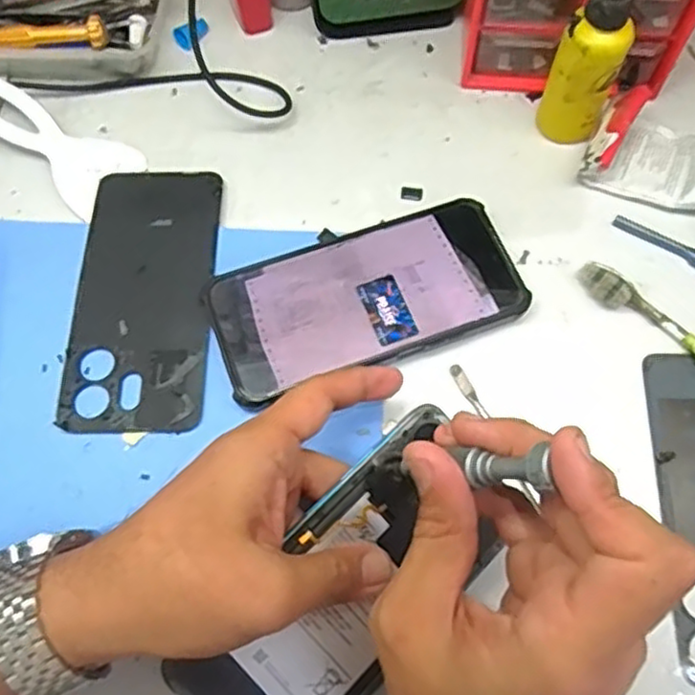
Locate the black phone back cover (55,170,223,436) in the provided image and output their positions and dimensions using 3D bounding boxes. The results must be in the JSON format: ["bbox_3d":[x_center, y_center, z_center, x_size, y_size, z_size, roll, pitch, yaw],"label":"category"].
[{"bbox_3d":[-0.111,-0.034,0.386,0.075,0.008,0.163,-1,66,-1],"label":"black phone back cover"}]

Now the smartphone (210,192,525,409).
[{"bbox_3d":[0.010,-0.027,0.385,0.162,0.014,0.079,-19,68,-9],"label":"smartphone"}]

